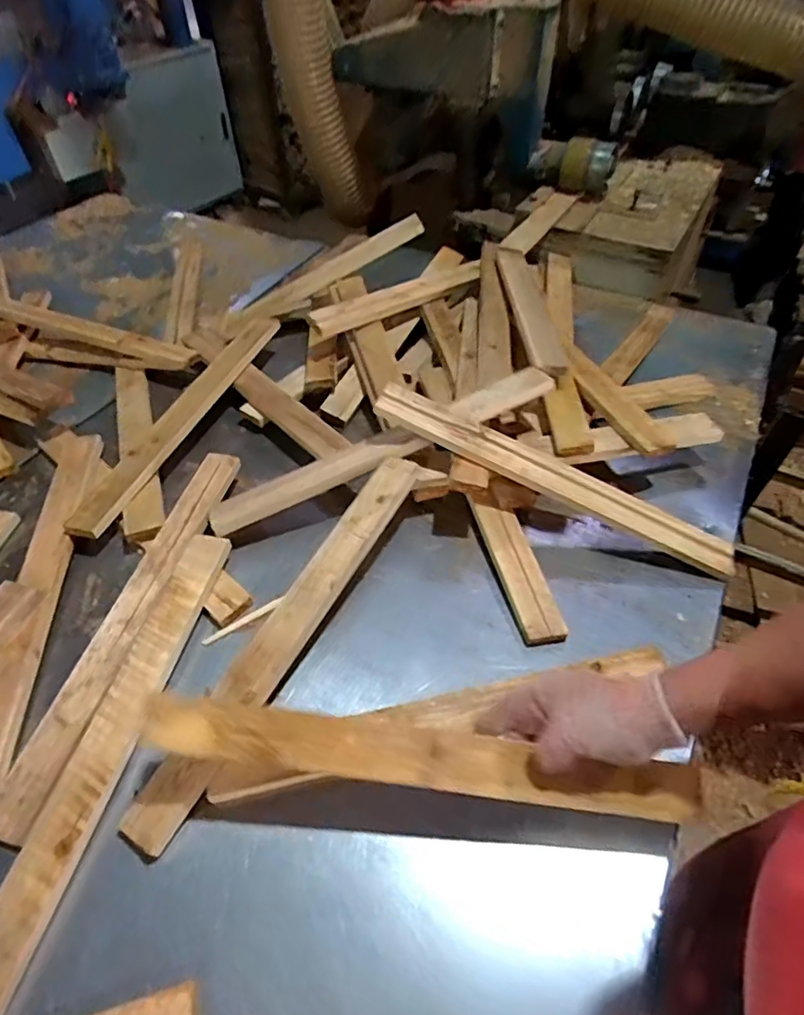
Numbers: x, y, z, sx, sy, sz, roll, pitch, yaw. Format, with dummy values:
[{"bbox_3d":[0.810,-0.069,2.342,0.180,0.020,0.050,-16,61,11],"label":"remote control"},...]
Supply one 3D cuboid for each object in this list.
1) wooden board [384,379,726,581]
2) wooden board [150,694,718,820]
[{"bbox_3d":[0.201,-0.040,0.755,0.498,0.019,0.052,26,81,3],"label":"wooden board"},{"bbox_3d":[0.020,0.221,0.506,0.489,0.016,0.048,9,46,0],"label":"wooden board"}]

